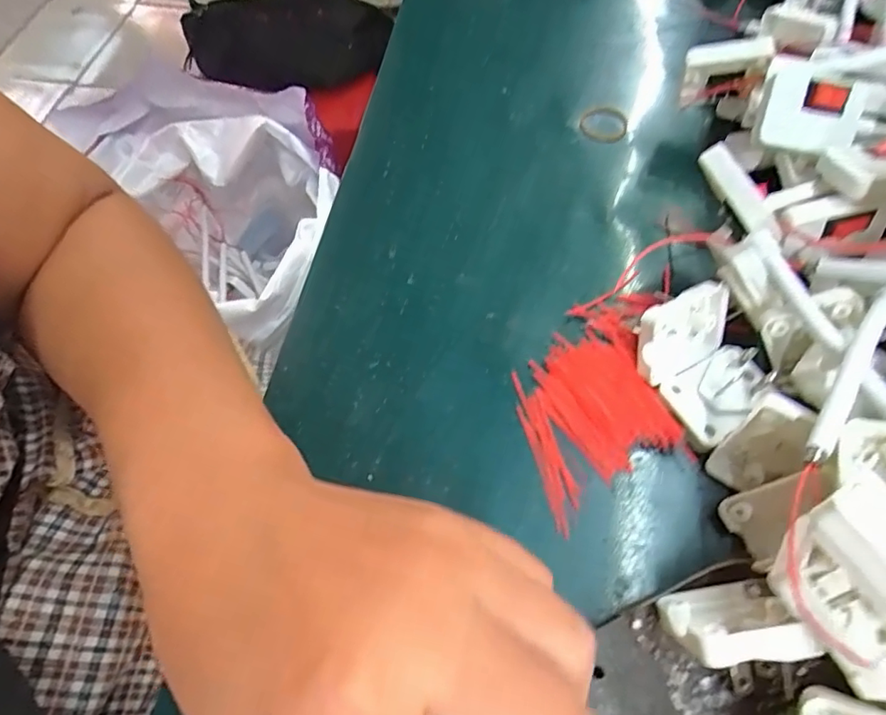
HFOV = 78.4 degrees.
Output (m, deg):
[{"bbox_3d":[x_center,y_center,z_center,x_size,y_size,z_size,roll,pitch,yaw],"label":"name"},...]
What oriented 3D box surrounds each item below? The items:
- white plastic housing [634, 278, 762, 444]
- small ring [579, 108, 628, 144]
[{"bbox_3d":[0.124,0.002,0.254,0.048,0.034,0.060,-30,65,-13],"label":"white plastic housing"},{"bbox_3d":[0.108,-0.155,0.363,0.029,0.009,0.026,30,67,16],"label":"small ring"}]

